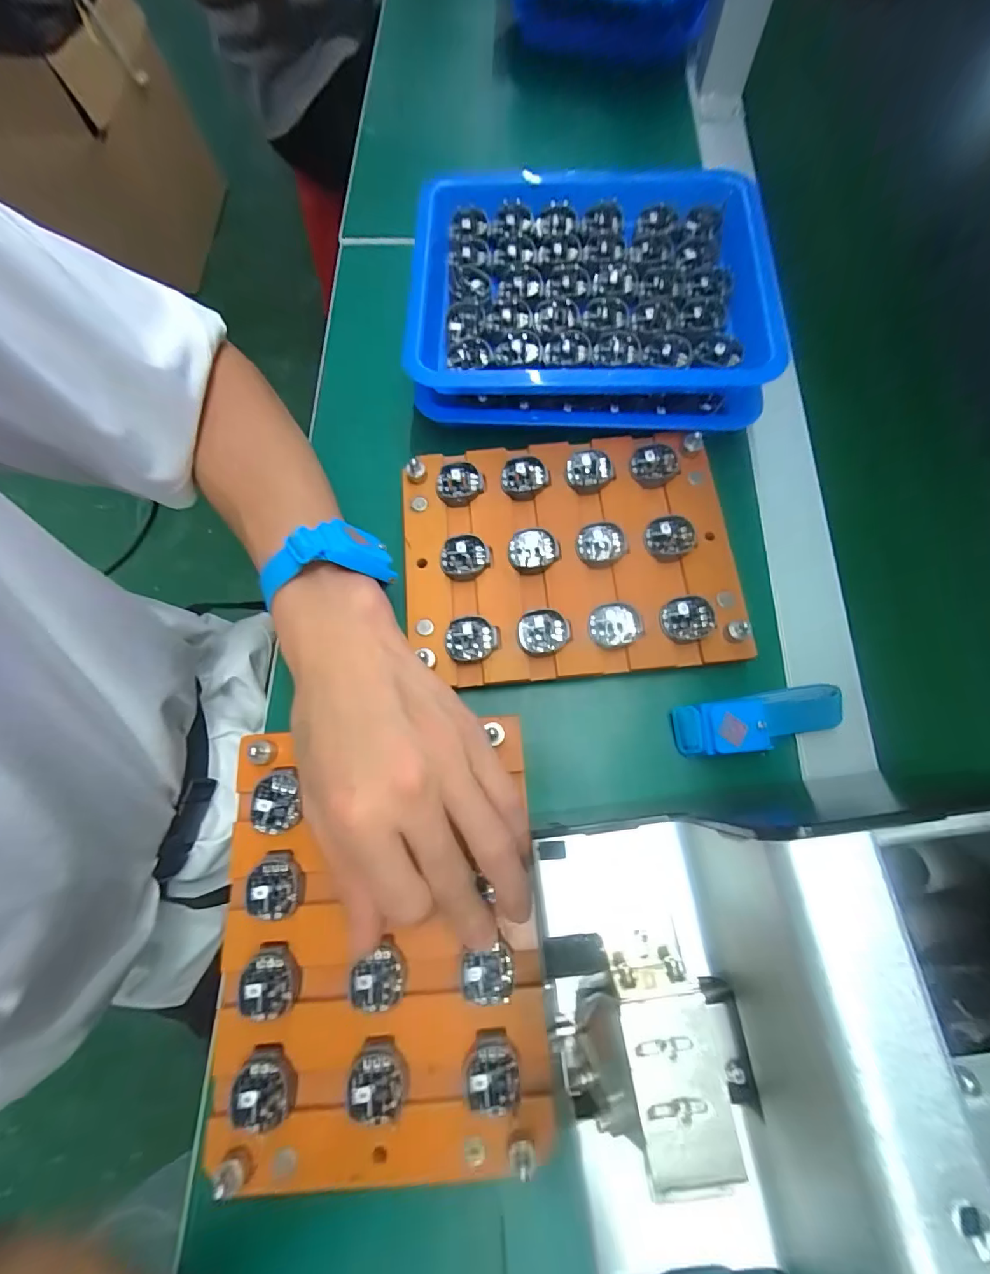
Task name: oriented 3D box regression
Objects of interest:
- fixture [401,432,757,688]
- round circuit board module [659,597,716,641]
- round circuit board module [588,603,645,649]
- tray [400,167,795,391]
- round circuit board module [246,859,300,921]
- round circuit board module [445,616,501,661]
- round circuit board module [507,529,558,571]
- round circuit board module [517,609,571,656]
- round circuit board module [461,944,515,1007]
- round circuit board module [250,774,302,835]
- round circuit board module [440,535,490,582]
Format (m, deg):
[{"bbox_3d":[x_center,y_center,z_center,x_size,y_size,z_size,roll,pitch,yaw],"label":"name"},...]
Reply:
[{"bbox_3d":[0.040,-0.048,0.271,0.182,0.014,0.143,-4,71,0],"label":"fixture"},{"bbox_3d":[0.105,-0.010,0.255,0.027,0.006,0.023,-19,72,-5],"label":"round circuit board module"},{"bbox_3d":[0.066,-0.006,0.256,0.029,0.004,0.024,-6,75,-1],"label":"round circuit board module"},{"bbox_3d":[0.057,-0.216,0.296,0.214,0.035,0.164,-2,71,1],"label":"tray"},{"bbox_3d":[-0.106,0.121,0.225,0.023,0.005,0.025,0,71,1],"label":"round circuit board module"},{"bbox_3d":[-0.012,0.001,0.256,0.029,0.007,0.022,-3,71,1],"label":"round circuit board module"},{"bbox_3d":[0.022,-0.050,0.270,0.028,0.006,0.023,3,72,2],"label":"round circuit board module"},{"bbox_3d":[0.027,-0.002,0.256,0.028,0.004,0.023,-3,71,0],"label":"round circuit board module"},{"bbox_3d":[-0.003,0.153,0.212,0.023,0.004,0.022,-5,71,0],"label":"round circuit board module"},{"bbox_3d":[-0.109,0.083,0.234,0.021,0.008,0.027,-3,71,0],"label":"round circuit board module"},{"bbox_3d":[-0.018,-0.045,0.271,0.027,0.007,0.024,-2,71,1],"label":"round circuit board module"}]

